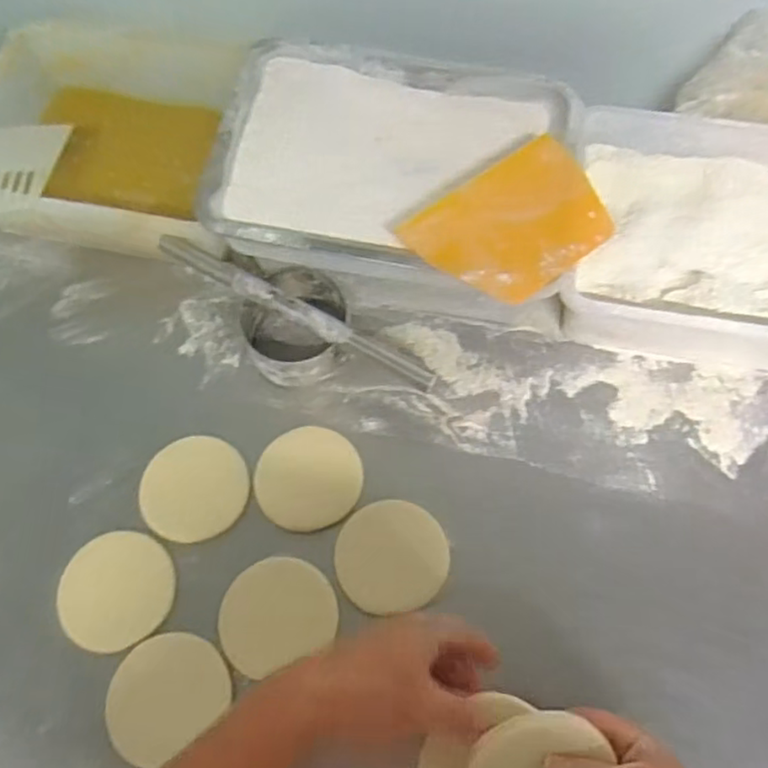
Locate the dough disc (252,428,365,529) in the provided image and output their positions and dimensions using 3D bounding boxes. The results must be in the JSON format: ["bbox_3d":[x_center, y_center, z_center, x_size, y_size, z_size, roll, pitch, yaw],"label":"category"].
[{"bbox_3d":[-0.072,0.090,0.625,0.097,0.004,0.097,2,73,-7],"label":"dough disc"}]

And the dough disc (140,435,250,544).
[{"bbox_3d":[-0.181,0.099,0.619,0.098,0.004,0.093,2,76,-8],"label":"dough disc"}]

